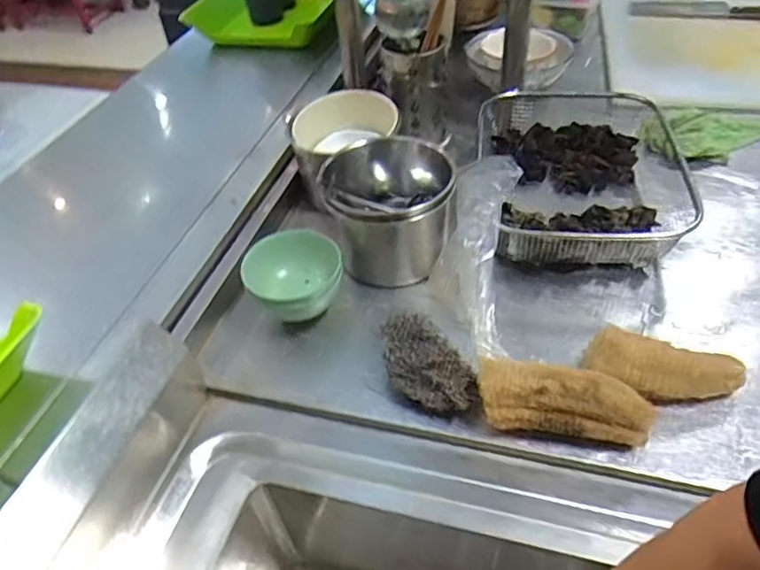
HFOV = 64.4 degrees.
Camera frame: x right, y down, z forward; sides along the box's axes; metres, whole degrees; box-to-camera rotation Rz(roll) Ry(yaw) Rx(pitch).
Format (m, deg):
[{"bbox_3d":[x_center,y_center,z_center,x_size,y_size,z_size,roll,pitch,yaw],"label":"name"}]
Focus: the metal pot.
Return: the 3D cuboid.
[{"bbox_3d":[0.013,-0.093,0.732,0.143,0.141,0.147,-3,42,2],"label":"metal pot"}]

